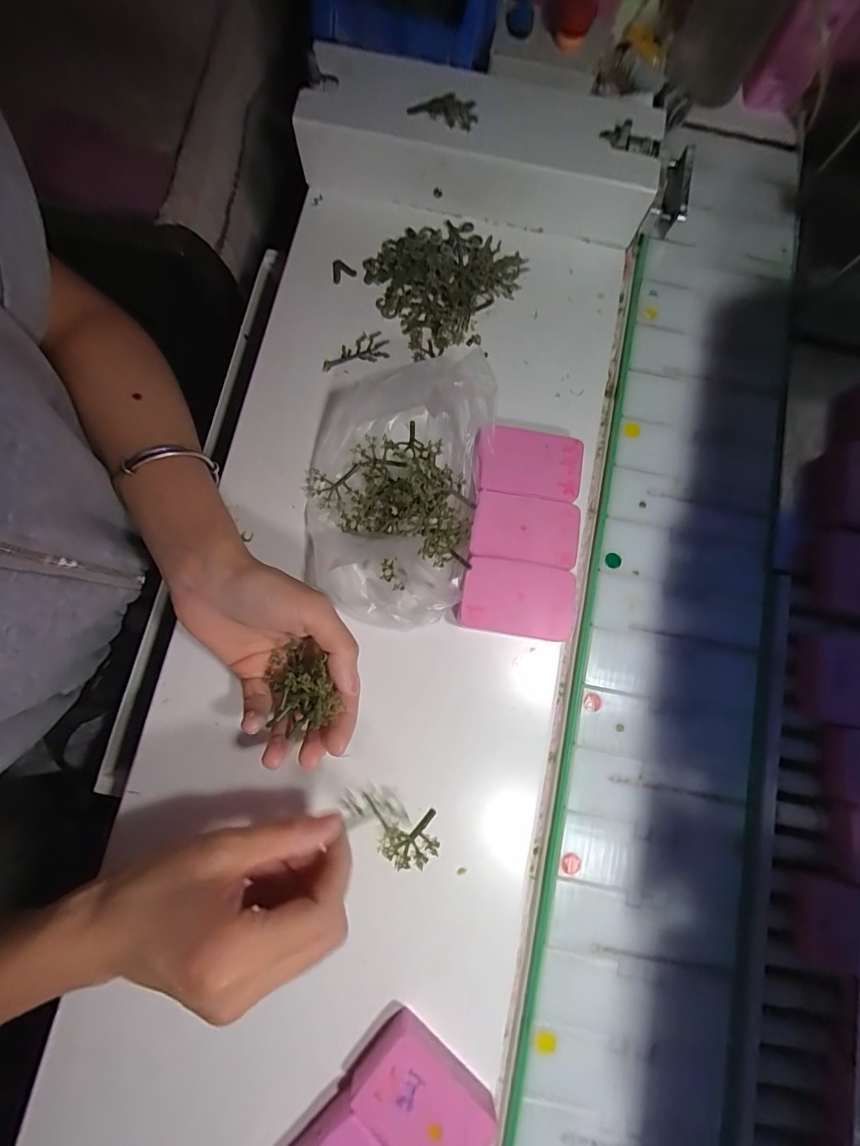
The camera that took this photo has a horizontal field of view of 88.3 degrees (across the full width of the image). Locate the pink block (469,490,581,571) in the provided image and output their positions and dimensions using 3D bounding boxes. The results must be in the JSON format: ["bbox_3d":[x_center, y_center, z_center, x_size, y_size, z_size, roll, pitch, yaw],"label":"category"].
[{"bbox_3d":[0.063,-0.027,0.295,0.069,0.018,0.044,9,79,2],"label":"pink block"}]

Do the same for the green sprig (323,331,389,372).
[{"bbox_3d":[-0.055,-0.163,0.325,0.048,0.006,0.024,-8,79,-1],"label":"green sprig"}]

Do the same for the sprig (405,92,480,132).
[{"bbox_3d":[0.009,-0.320,0.306,0.047,0.010,0.022,-6,81,-5],"label":"sprig"}]

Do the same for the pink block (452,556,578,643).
[{"bbox_3d":[0.056,0.018,0.286,0.072,0.020,0.045,10,79,2],"label":"pink block"}]

